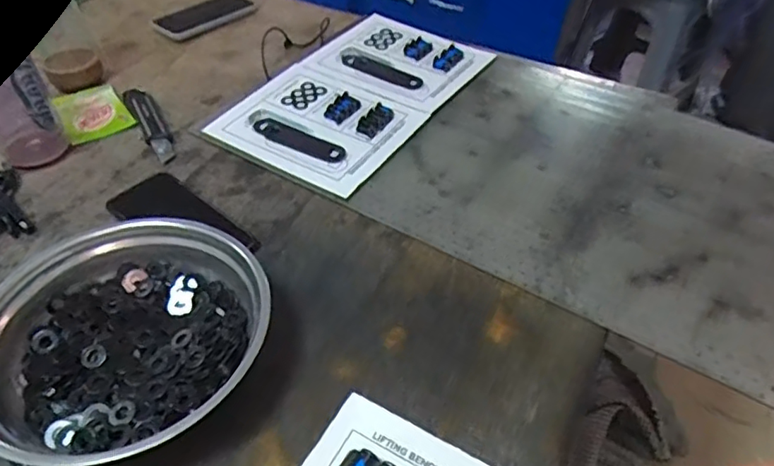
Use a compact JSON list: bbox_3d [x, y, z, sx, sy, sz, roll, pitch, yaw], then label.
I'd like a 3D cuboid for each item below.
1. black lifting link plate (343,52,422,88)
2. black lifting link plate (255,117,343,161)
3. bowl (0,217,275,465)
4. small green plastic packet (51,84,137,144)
[{"bbox_3d":[-0.009,-0.230,0.795,0.134,0.004,0.037,28,51,24],"label":"black lifting link plate"},{"bbox_3d":[-0.108,-0.114,0.685,0.130,0.006,0.036,24,50,21],"label":"black lifting link plate"},{"bbox_3d":[-0.203,0.085,0.454,0.220,0.066,0.210,-12,47,-13],"label":"bowl"},{"bbox_3d":[-0.376,-0.154,0.724,0.076,0.010,0.107,-25,51,-24],"label":"small green plastic packet"}]

